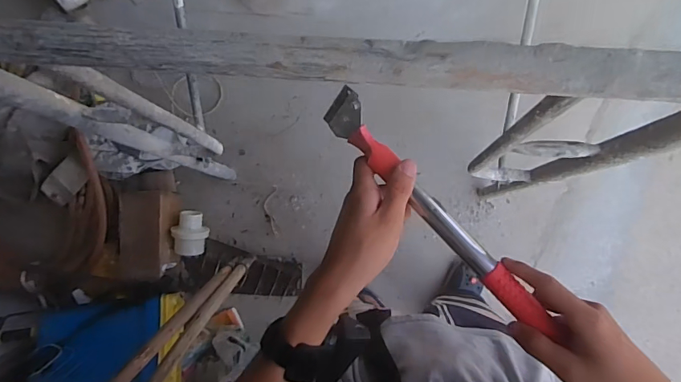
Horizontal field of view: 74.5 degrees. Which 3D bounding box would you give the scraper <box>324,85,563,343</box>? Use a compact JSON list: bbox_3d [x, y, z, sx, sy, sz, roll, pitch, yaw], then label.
[{"bbox_3d":[0.090,0.023,0.407,0.027,0.054,0.278,-43,86,-1],"label":"scraper"}]

